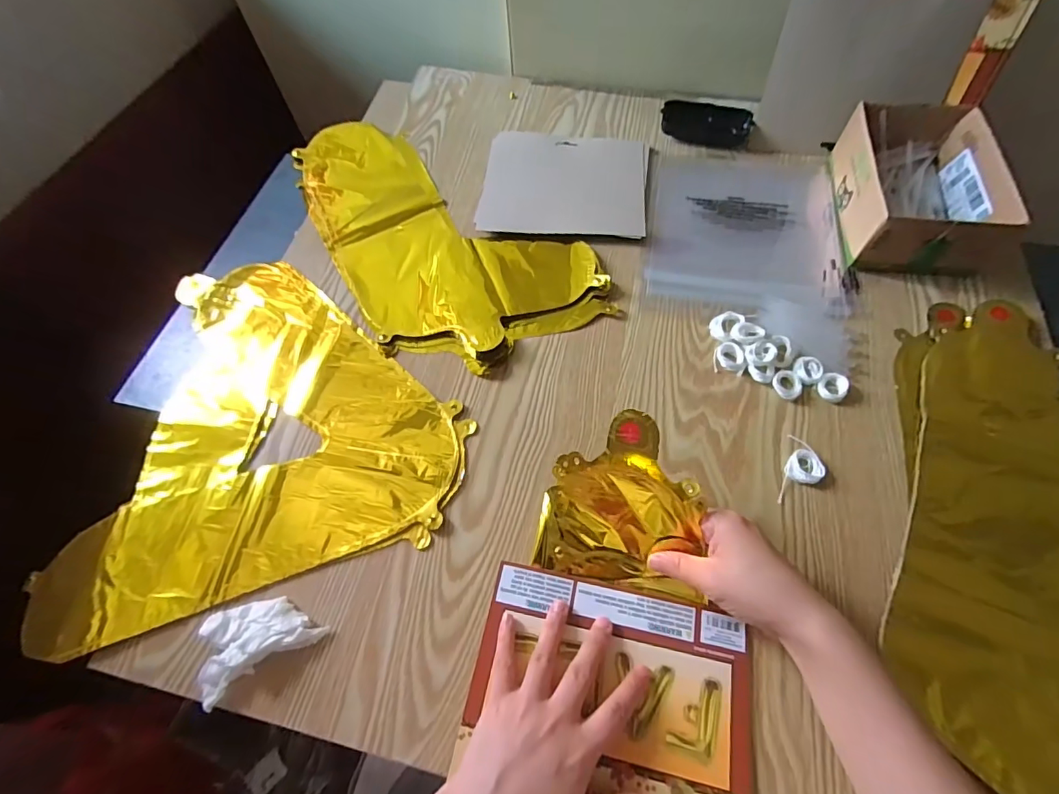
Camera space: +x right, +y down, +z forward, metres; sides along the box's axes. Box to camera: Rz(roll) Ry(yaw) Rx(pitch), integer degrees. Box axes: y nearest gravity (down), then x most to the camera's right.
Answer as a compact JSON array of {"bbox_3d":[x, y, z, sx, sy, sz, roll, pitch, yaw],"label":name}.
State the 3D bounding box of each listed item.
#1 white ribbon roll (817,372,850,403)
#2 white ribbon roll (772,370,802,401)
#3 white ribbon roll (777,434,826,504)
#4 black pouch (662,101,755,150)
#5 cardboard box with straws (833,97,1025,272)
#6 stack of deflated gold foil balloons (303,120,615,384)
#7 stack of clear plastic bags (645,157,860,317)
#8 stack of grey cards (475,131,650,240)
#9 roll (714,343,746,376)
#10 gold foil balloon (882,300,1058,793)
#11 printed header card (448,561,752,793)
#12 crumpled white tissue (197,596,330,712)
[{"bbox_3d":[0.277,-0.009,0.445,0.026,0.010,0.025,-1,62,2],"label":"white ribbon roll"},{"bbox_3d":[0.237,-0.012,0.450,0.026,0.008,0.030,34,69,19],"label":"white ribbon roll"},{"bbox_3d":[0.231,0.063,0.411,0.030,0.009,0.063,18,64,12],"label":"white ribbon roll"},{"bbox_3d":[0.225,-0.351,0.624,0.111,0.029,0.038,18,64,12],"label":"black pouch"},{"bbox_3d":[0.421,-0.238,0.539,0.133,0.071,0.214,6,62,6],"label":"cardboard box with straws"},{"bbox_3d":[-0.121,-0.206,0.573,0.225,0.010,0.435,-31,65,-13],"label":"stack of deflated gold foil balloons"},{"bbox_3d":[0.246,-0.198,0.555,0.206,0.009,0.231,9,62,8],"label":"stack of clear plastic bags"},{"bbox_3d":[0.043,-0.262,0.591,0.191,0.009,0.168,4,62,5],"label":"stack of grey cards"},{"bbox_3d":[0.191,-0.037,0.466,0.027,0.007,0.032,16,64,11],"label":"roll"},{"bbox_3d":[0.394,0.105,0.381,0.194,0.006,0.424,18,64,12],"label":"gold foil balloon"},{"bbox_3d":[0.054,0.219,0.344,0.194,0.009,0.163,10,63,8],"label":"printed header card"},{"bbox_3d":[-0.206,0.176,0.364,0.086,0.021,0.056,-30,64,-13],"label":"crumpled white tissue"}]

